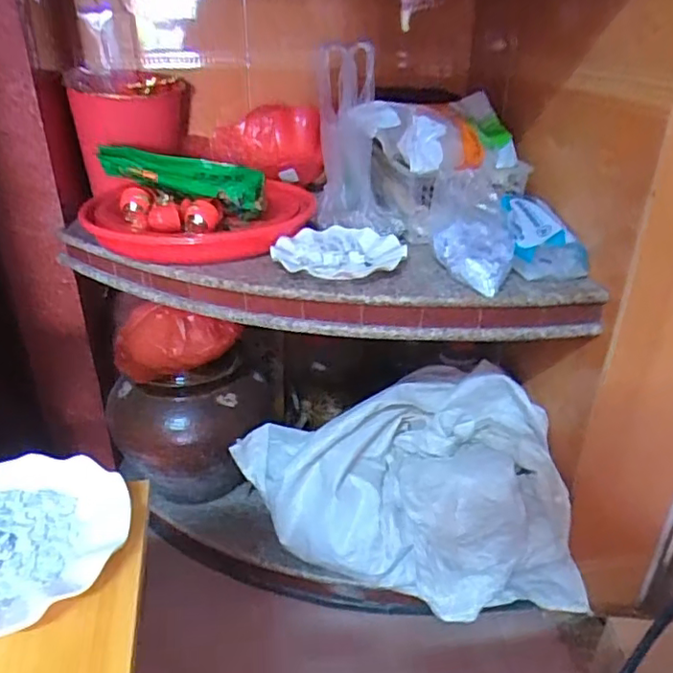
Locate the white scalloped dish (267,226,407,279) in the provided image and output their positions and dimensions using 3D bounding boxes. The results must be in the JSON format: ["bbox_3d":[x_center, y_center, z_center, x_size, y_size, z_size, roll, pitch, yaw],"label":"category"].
[{"bbox_3d":[0.008,-0.123,0.841,0.175,0.026,0.144,8,29,12],"label":"white scalloped dish"}]

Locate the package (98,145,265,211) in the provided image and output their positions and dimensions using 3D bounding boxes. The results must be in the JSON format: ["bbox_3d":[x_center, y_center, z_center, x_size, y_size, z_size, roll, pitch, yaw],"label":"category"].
[{"bbox_3d":[-0.250,-0.252,0.939,0.288,0.073,0.055,12,30,19],"label":"package"}]

